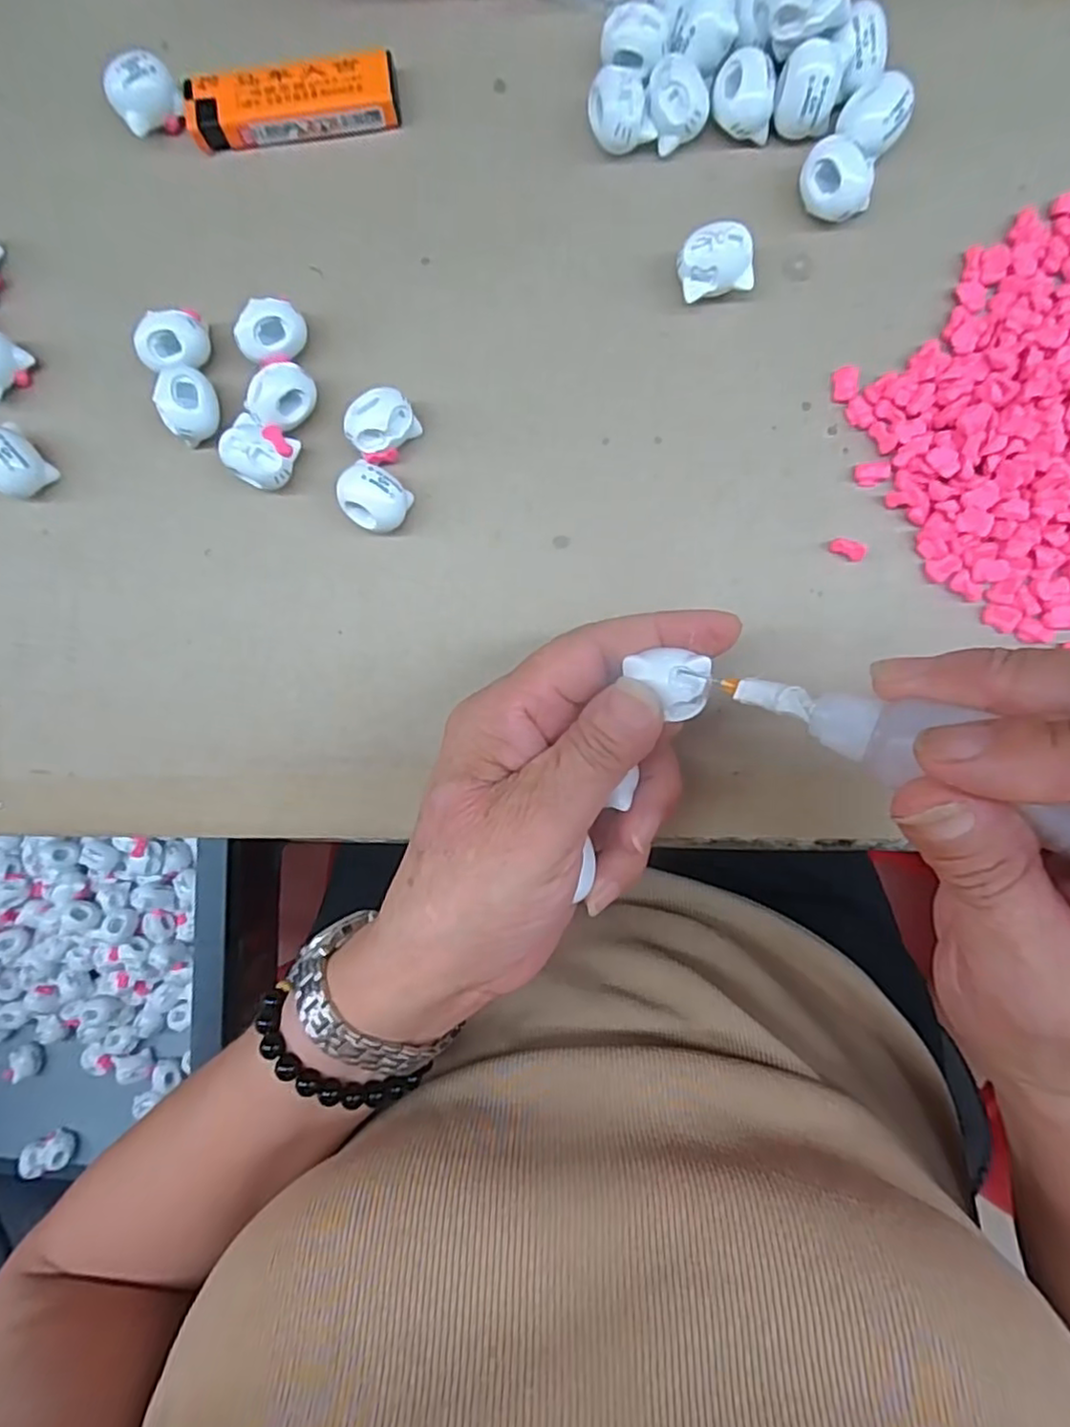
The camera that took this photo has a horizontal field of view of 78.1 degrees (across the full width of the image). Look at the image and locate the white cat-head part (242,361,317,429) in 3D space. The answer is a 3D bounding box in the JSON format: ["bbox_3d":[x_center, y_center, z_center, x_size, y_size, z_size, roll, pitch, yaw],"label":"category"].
[{"bbox_3d":[-0.095,-0.119,0.250,0.018,0.017,0.025,37,92,4],"label":"white cat-head part"}]

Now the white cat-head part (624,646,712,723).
[{"bbox_3d":[0.039,-0.008,0.194,0.024,0.009,0.019,10,90,4],"label":"white cat-head part"}]

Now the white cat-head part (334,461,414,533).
[{"bbox_3d":[-0.061,-0.080,0.249,0.023,0.021,0.021,0,90,4],"label":"white cat-head part"}]

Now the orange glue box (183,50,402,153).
[{"bbox_3d":[-0.094,-0.235,0.256,0.082,0.018,0.021,-7,89,4],"label":"orange glue box"}]

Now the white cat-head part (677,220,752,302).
[{"bbox_3d":[0.066,-0.163,0.241,0.026,0.019,0.019,-7,89,4],"label":"white cat-head part"}]

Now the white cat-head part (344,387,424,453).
[{"bbox_3d":[-0.058,-0.109,0.249,0.025,0.020,0.019,-36,87,3],"label":"white cat-head part"}]

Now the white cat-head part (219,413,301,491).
[{"bbox_3d":[-0.104,-0.098,0.253,0.023,0.020,0.023,0,90,4],"label":"white cat-head part"}]

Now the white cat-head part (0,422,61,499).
[{"bbox_3d":[-0.203,-0.097,0.255,0.022,0.015,0.026,-41,128,-15],"label":"white cat-head part"}]

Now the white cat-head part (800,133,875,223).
[{"bbox_3d":[0.108,-0.192,0.237,0.021,0.020,0.024,-12,89,4],"label":"white cat-head part"}]

